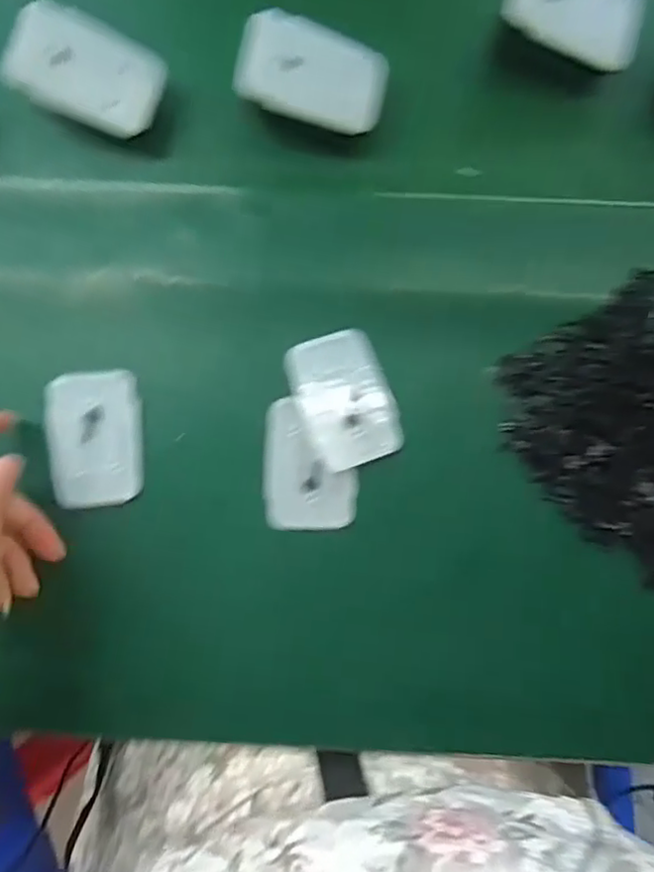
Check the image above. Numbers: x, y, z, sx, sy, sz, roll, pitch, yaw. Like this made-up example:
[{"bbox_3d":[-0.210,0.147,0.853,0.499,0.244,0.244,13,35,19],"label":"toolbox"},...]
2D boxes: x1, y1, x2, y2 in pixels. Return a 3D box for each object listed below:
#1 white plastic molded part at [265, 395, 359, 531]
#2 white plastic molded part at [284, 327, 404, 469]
[{"bbox_3d":[-0.008,0.016,0.331,0.048,0.008,0.068,1,86,0],"label":"white plastic molded part"},{"bbox_3d":[0.010,-0.020,0.331,0.047,0.010,0.069,-24,86,-2],"label":"white plastic molded part"}]

